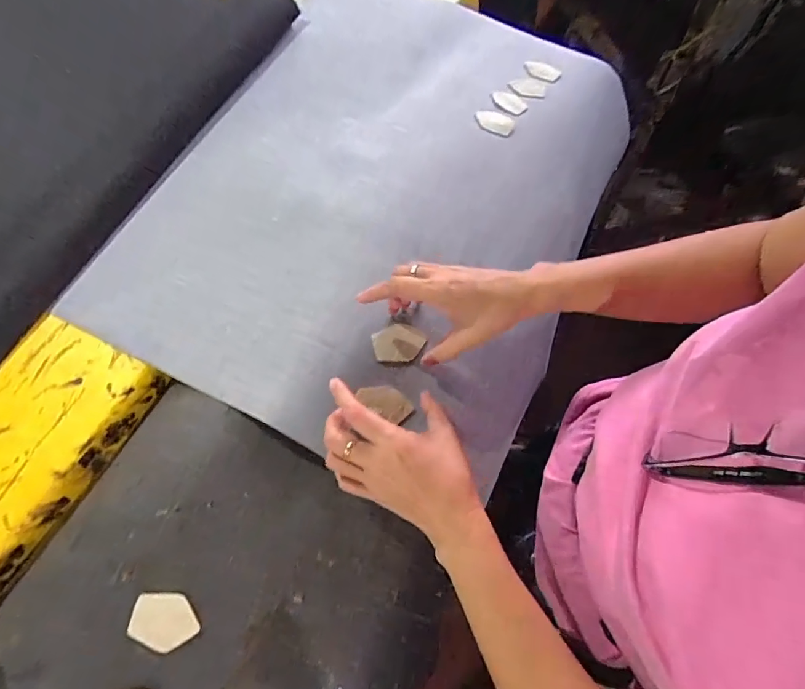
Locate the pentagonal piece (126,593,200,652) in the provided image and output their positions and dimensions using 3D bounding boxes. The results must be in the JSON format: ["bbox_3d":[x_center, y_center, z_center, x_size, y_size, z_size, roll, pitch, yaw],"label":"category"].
[{"bbox_3d":[-0.192,0.223,0.353,0.055,0.004,0.038,8,67,3],"label":"pentagonal piece"}]

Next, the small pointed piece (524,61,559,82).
[{"bbox_3d":[0.211,-0.413,0.663,0.054,0.004,0.033,20,73,-2],"label":"small pointed piece"}]

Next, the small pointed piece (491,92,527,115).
[{"bbox_3d":[0.149,-0.341,0.618,0.048,0.004,0.036,34,69,-2],"label":"small pointed piece"}]

